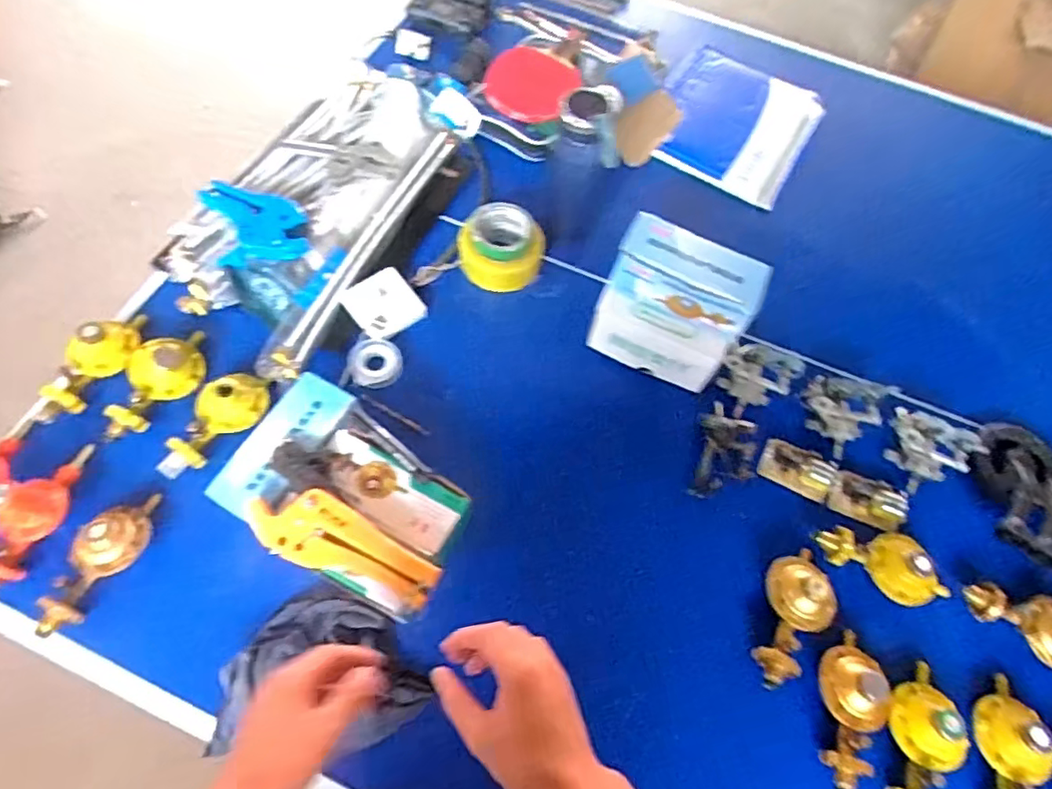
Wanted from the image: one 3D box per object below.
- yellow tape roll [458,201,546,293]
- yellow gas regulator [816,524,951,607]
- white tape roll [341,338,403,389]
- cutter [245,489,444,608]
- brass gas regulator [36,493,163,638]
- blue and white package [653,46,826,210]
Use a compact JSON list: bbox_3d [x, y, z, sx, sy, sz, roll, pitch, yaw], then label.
[{"bbox_3d":[-0.039,-0.216,0.902,0.121,0.064,0.121,2,57,-3],"label":"yellow tape roll"},{"bbox_3d":[0.441,0.199,0.737,0.164,0.046,0.077,31,60,15],"label":"yellow gas regulator"},{"bbox_3d":[-0.210,-0.041,0.835,0.074,0.031,0.066,1,57,-4],"label":"white tape roll"},{"bbox_3d":[-0.194,0.155,0.643,0.216,0.029,0.070,19,58,8],"label":"cutter"},{"bbox_3d":[-0.478,0.179,0.674,0.066,0.043,0.170,32,61,15],"label":"brass gas regulator"},{"bbox_3d":[0.376,-0.507,1.129,0.285,0.046,0.335,27,60,13],"label":"blue and white package"}]

